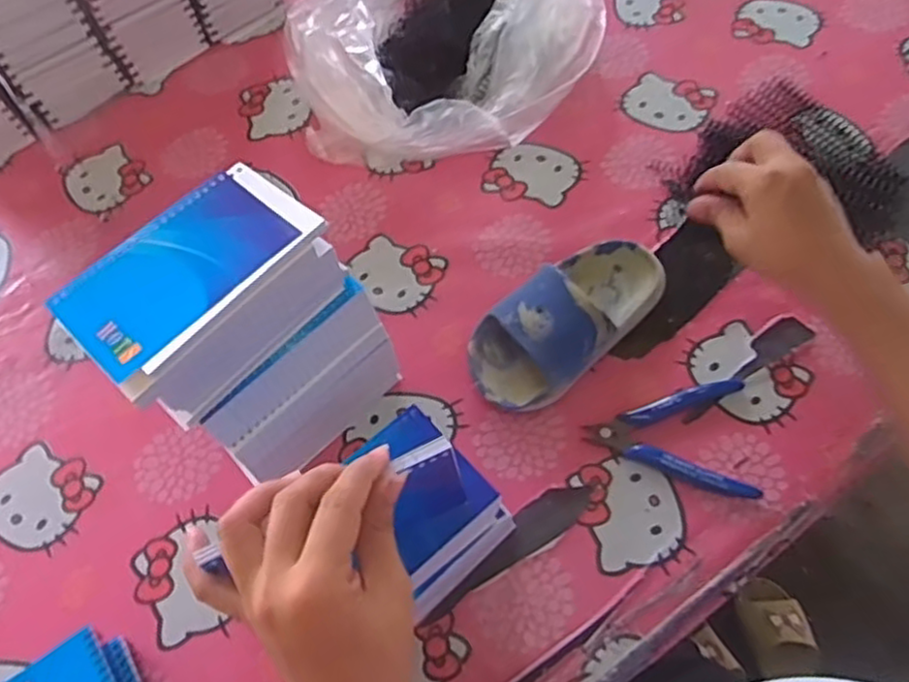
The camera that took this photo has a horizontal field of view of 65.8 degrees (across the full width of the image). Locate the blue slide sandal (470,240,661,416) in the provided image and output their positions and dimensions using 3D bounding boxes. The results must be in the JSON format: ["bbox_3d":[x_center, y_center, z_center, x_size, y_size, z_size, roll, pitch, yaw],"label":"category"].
[{"bbox_3d":[0.088,-0.022,0.534,0.172,0.059,0.081,-38,65,-16],"label":"blue slide sandal"}]

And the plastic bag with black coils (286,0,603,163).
[{"bbox_3d":[-0.009,-0.304,0.660,0.275,0.134,0.271,5,62,7],"label":"plastic bag with black coils"}]

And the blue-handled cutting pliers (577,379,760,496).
[{"bbox_3d":[0.154,0.066,0.502,0.110,0.019,0.085,3,61,6],"label":"blue-handled cutting pliers"}]

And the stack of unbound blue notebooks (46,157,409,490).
[{"bbox_3d":[-0.136,0.005,0.475,0.116,0.171,0.148,39,70,22],"label":"stack of unbound blue notebooks"}]

